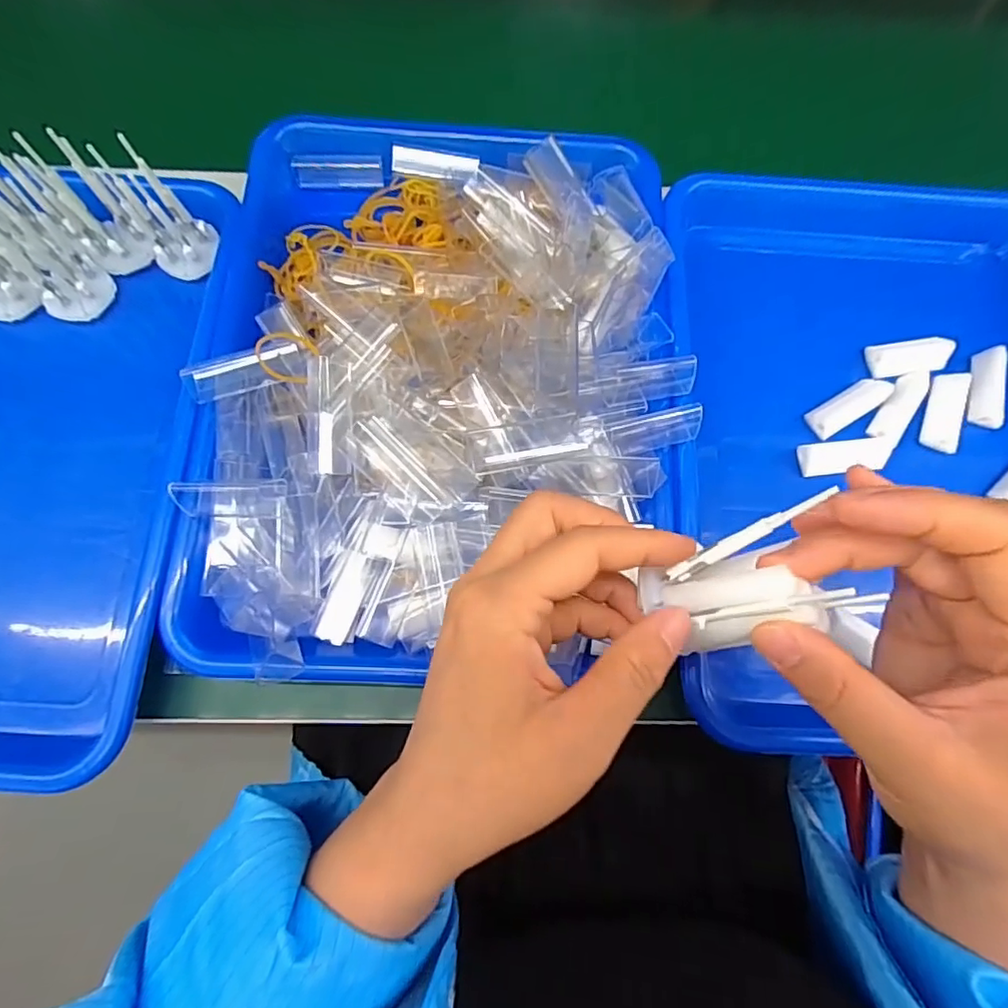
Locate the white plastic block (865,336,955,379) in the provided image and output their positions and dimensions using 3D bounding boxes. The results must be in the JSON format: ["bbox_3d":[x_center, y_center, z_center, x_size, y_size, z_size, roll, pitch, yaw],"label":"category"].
[{"bbox_3d":[0.244,-0.087,0.340,0.046,0.010,0.022,-4,74,-3],"label":"white plastic block"}]

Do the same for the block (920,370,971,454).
[{"bbox_3d":[0.257,-0.055,0.331,0.021,0.007,0.051,18,74,4],"label":"block"}]

